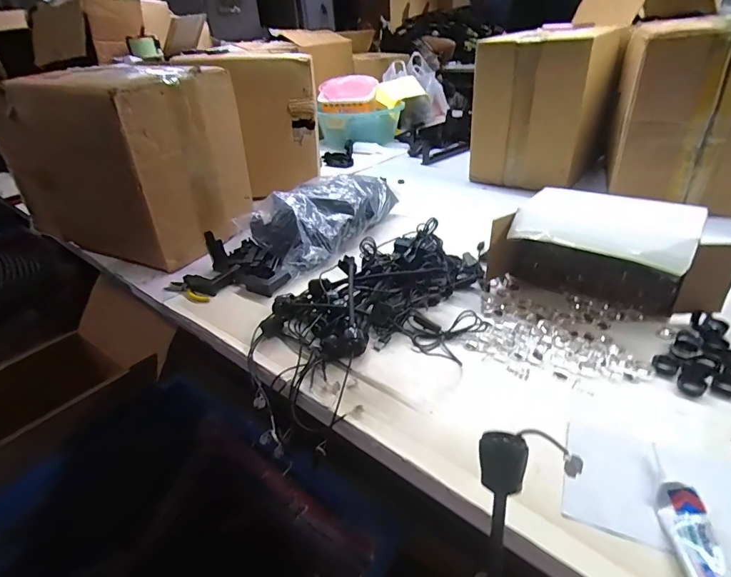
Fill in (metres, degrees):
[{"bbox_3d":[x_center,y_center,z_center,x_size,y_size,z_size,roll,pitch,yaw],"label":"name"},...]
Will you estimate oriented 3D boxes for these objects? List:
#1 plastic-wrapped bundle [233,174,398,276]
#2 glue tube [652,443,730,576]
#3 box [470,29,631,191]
[{"bbox_3d":[-0.084,-0.161,0.918,0.328,0.104,0.207,-27,39,-32],"label":"plastic-wrapped bundle"},{"bbox_3d":[0.276,0.204,0.359,0.033,0.020,0.141,2,33,10],"label":"glue tube"},{"bbox_3d":[0.475,-0.474,1.104,0.269,0.342,0.291,22,41,35],"label":"box"}]

